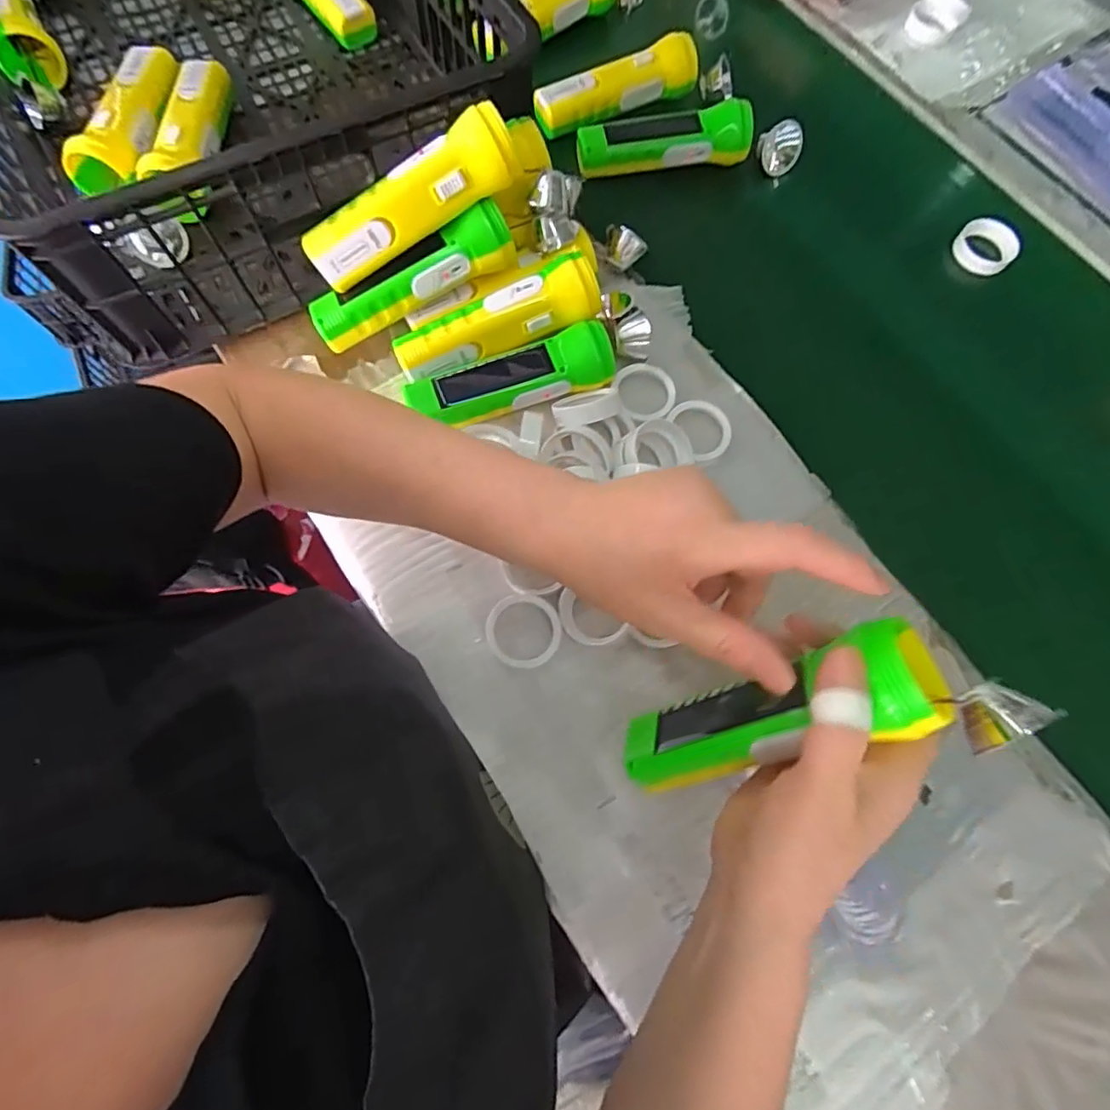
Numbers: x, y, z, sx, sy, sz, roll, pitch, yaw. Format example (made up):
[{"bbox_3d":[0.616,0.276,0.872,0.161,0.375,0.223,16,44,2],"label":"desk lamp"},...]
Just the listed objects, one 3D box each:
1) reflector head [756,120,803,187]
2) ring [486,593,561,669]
[{"bbox_3d":[0.219,-0.395,0.554,0.042,0.042,0.022,37,49,-24],"label":"reflector head"},{"bbox_3d":[-0.023,0.055,0.412,0.052,0.012,0.053,0,75,0],"label":"ring"}]

